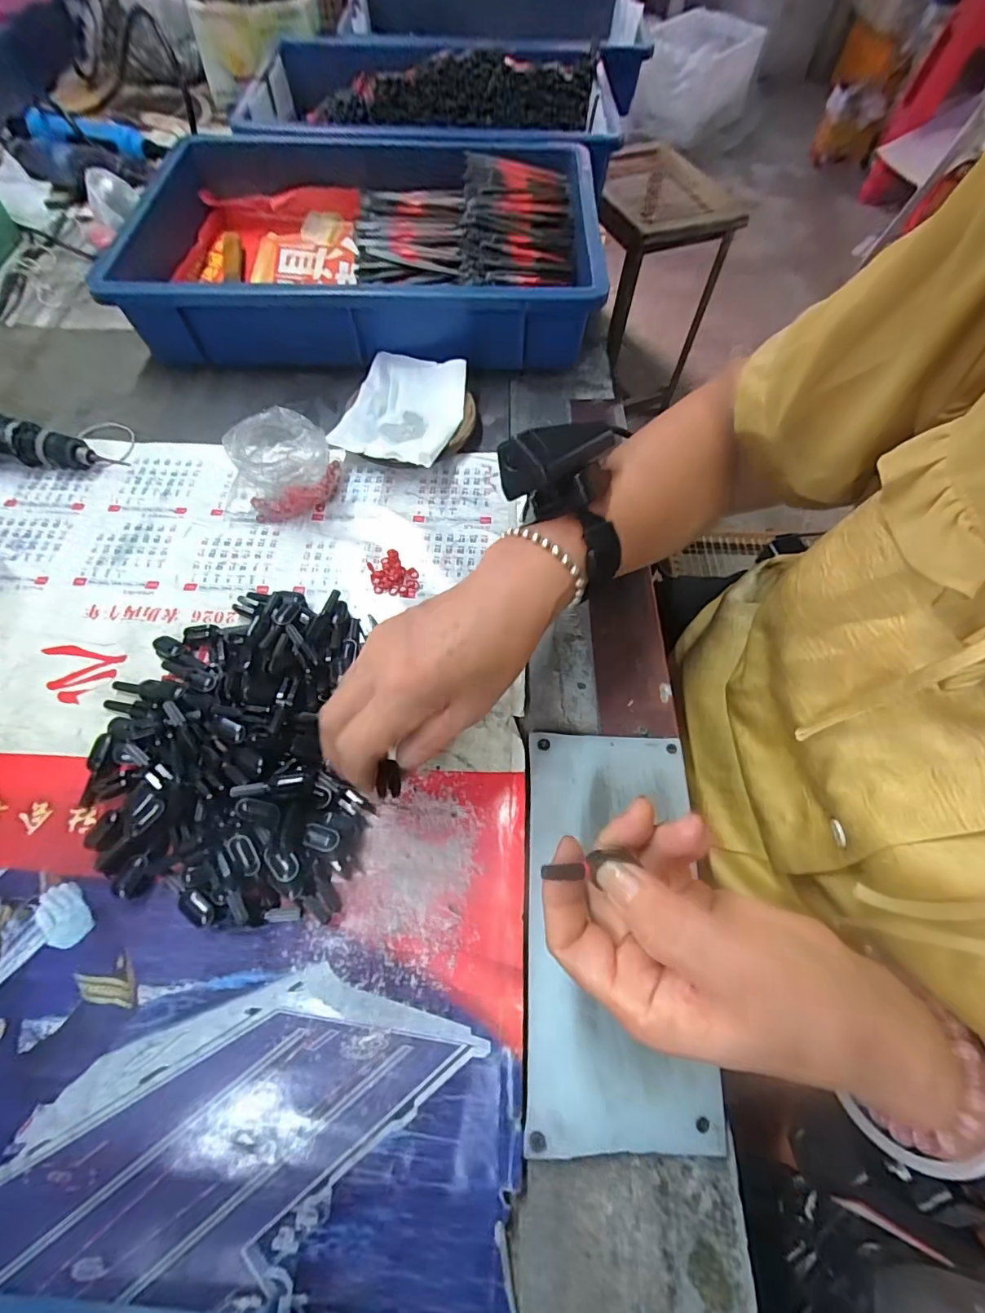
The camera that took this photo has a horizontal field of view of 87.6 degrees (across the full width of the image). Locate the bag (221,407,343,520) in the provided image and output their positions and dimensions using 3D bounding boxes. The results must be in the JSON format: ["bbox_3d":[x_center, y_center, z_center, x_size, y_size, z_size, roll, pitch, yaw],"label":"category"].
[{"bbox_3d":[-0.170,-0.150,0.404,0.086,0.049,0.079,2,63,0],"label":"bag"}]

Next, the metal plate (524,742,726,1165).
[{"bbox_3d":[0.066,0.139,0.279,0.093,0.006,0.197,2,62,0],"label":"metal plate"}]

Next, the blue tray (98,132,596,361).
[{"bbox_3d":[-0.119,-0.409,0.513,0.429,0.084,0.299,1,63,-1],"label":"blue tray"}]

